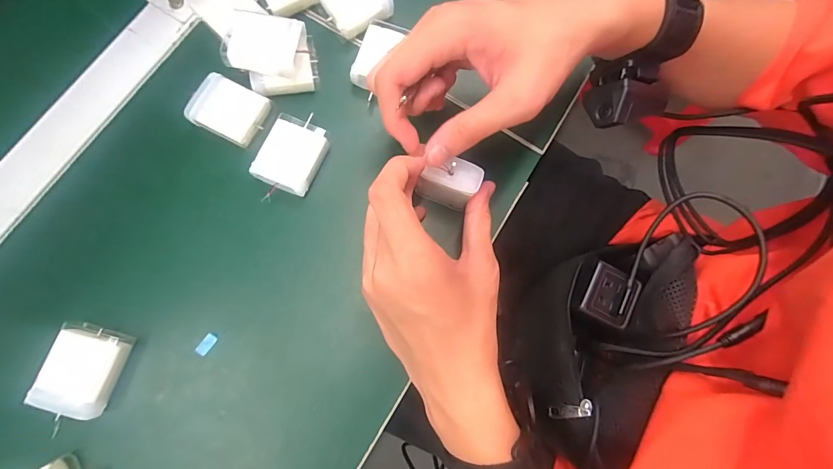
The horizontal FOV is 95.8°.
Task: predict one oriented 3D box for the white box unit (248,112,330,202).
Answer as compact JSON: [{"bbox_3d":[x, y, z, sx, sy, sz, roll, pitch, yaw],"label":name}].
[{"bbox_3d":[-0.093,-0.056,0.281,0.041,0.018,0.059,24,79,3],"label":"white box unit"}]

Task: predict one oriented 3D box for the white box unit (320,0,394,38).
[{"bbox_3d":[-0.048,-0.187,0.307,0.049,0.018,0.042,-28,80,-7],"label":"white box unit"}]

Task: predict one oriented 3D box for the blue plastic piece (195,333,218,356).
[{"bbox_3d":[-0.145,0.075,0.258,0.009,0.004,0.015,38,80,6],"label":"blue plastic piece"}]

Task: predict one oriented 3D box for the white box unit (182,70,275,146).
[{"bbox_3d":[-0.141,-0.094,0.282,0.051,0.011,0.041,23,79,3],"label":"white box unit"}]

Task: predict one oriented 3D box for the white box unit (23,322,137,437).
[{"bbox_3d":[-0.216,0.088,0.244,0.043,0.021,0.056,16,78,2],"label":"white box unit"}]

